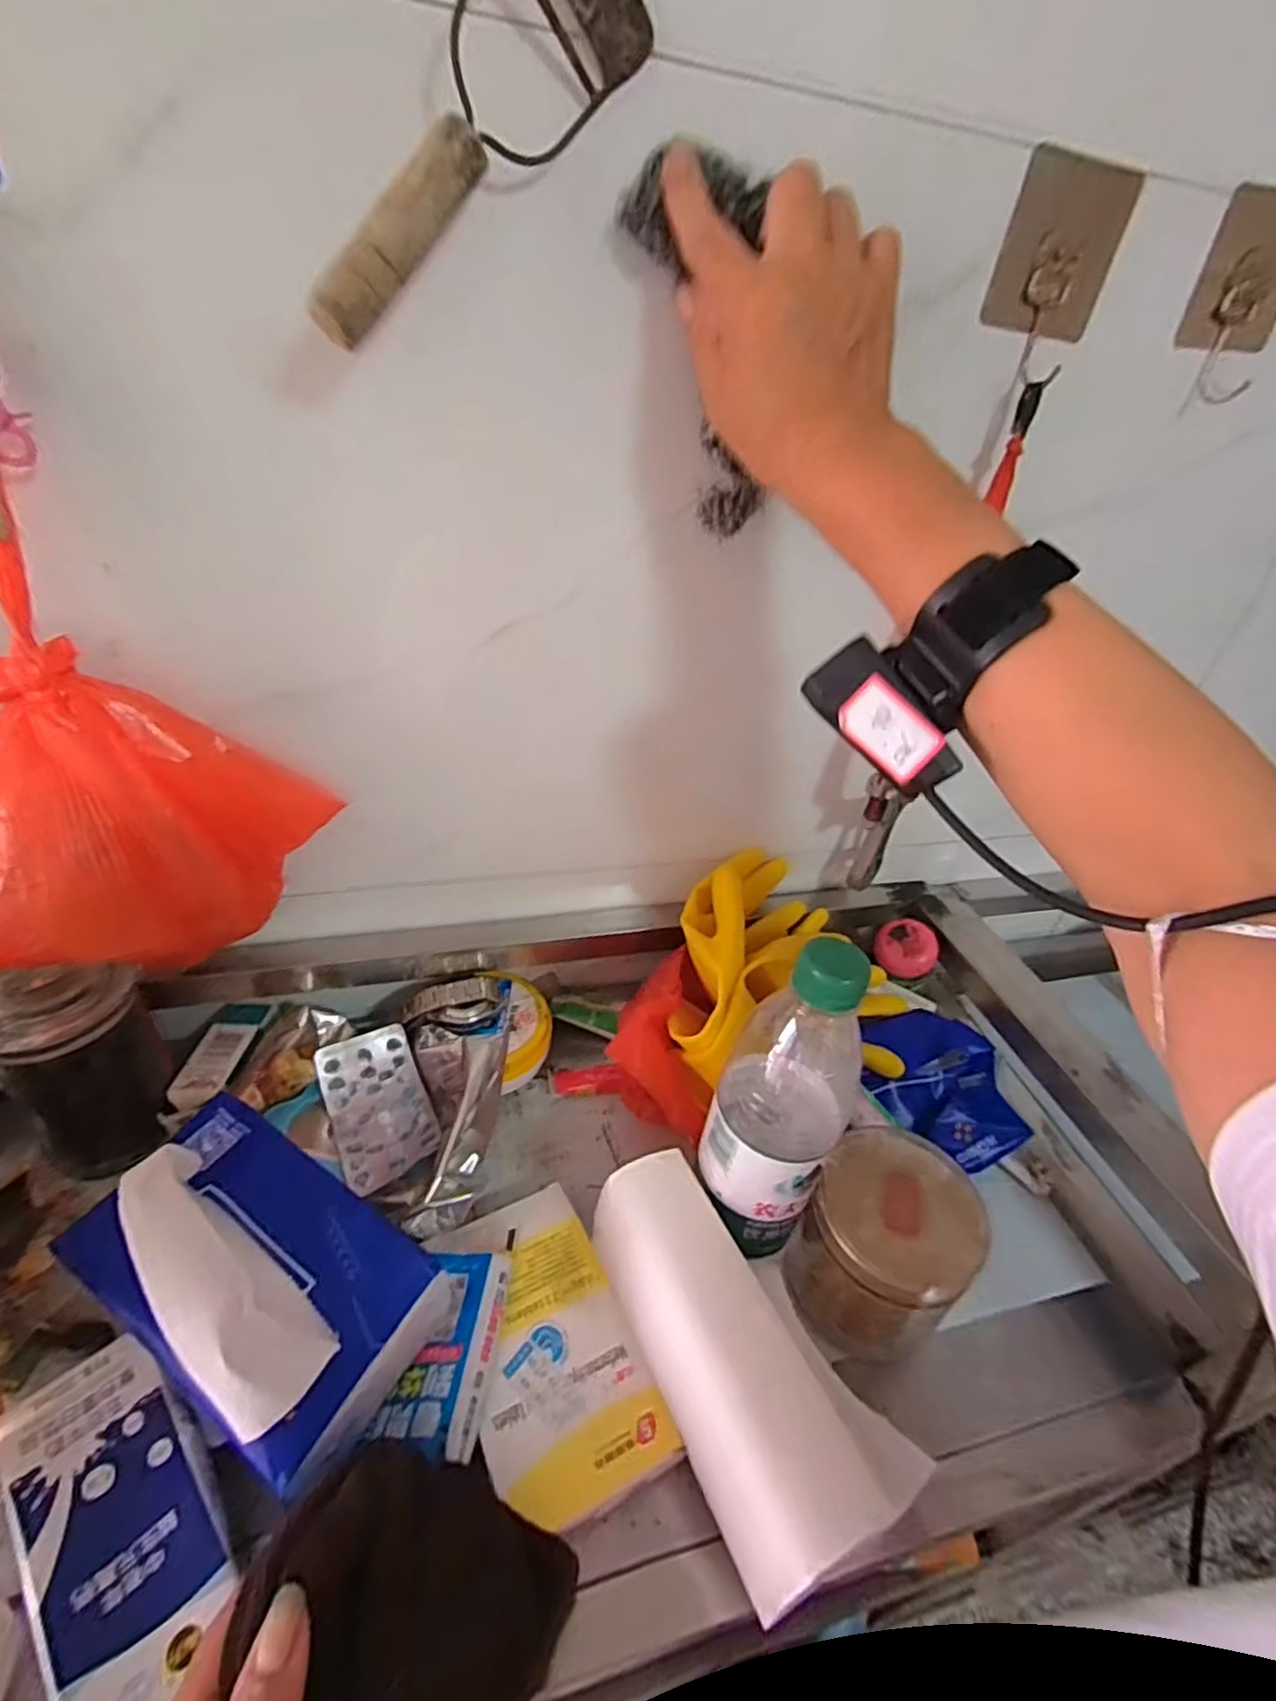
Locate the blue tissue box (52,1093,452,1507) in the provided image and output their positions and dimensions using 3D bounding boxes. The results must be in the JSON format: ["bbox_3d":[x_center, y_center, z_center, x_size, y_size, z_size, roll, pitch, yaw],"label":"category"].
[{"bbox_3d":[-0.169,0.184,0.313,0.146,0.104,0.090,23,39,21],"label":"blue tissue box"}]

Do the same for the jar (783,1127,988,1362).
[{"bbox_3d":[0.132,0.211,0.380,0.078,0.081,0.086,34,43,32],"label":"jar"}]

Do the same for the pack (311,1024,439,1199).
[{"bbox_3d":[-0.161,0.158,0.436,0.057,0.017,0.100,-15,41,-28],"label":"pack"}]

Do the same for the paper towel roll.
[{"bbox_3d":[0.045,0.226,0.327,0.076,0.061,0.162,-13,40,-25],"label":"paper towel roll"}]

